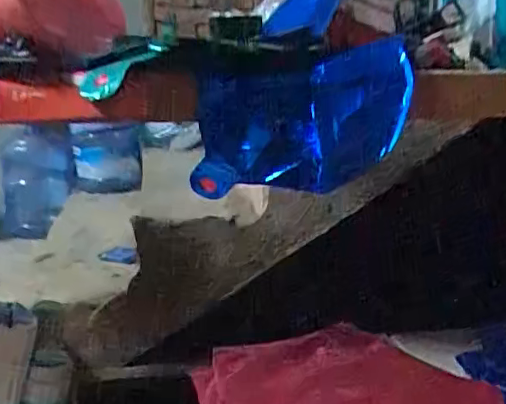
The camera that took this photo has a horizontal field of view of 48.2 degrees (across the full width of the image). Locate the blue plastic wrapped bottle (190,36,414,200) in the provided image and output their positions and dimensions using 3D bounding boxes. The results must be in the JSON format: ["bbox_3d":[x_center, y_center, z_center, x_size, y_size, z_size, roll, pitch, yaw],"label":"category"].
[{"bbox_3d":[0.046,-0.079,0.549,0.198,0.131,0.094,-4,13,-16],"label":"blue plastic wrapped bottle"}]

